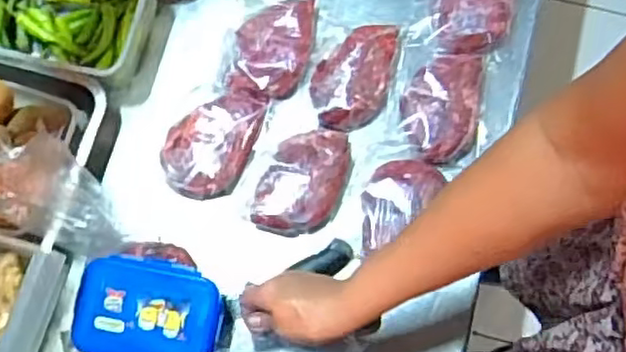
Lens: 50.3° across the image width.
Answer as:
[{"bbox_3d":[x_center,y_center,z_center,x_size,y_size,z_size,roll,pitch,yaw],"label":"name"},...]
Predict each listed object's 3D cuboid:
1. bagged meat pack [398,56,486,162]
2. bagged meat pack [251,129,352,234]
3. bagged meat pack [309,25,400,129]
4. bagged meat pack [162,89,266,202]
[{"bbox_3d":[0.146,-0.082,0.754,0.086,0.026,0.130,10,75,2],"label":"bagged meat pack"},{"bbox_3d":[-0.010,0.003,0.735,0.089,0.029,0.124,15,75,3],"label":"bagged meat pack"},{"bbox_3d":[0.047,-0.117,0.766,0.086,0.030,0.128,14,75,3],"label":"bagged meat pack"},{"bbox_3d":[-0.113,-0.043,0.749,0.093,0.025,0.135,21,75,5],"label":"bagged meat pack"}]

